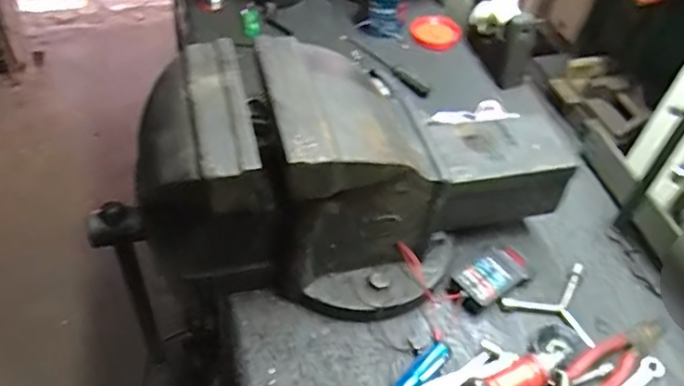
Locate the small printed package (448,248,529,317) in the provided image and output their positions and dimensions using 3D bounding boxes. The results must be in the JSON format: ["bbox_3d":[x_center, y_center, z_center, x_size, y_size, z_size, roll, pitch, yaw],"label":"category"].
[{"bbox_3d":[0.190,0.114,0.758,0.111,0.032,0.056,-25,55,-25],"label":"small printed package"}]

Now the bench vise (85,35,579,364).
[{"bbox_3d":[0.002,-0.017,0.687,0.539,0.277,0.243,-20,53,-22],"label":"bench vise"}]

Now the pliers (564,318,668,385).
[{"bbox_3d":[0.330,0.195,0.693,0.185,0.023,0.048,-25,54,-25],"label":"pliers"}]

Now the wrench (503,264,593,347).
[{"bbox_3d":[0.282,0.132,0.763,0.115,0.013,0.115,25,50,17],"label":"wrench"}]

